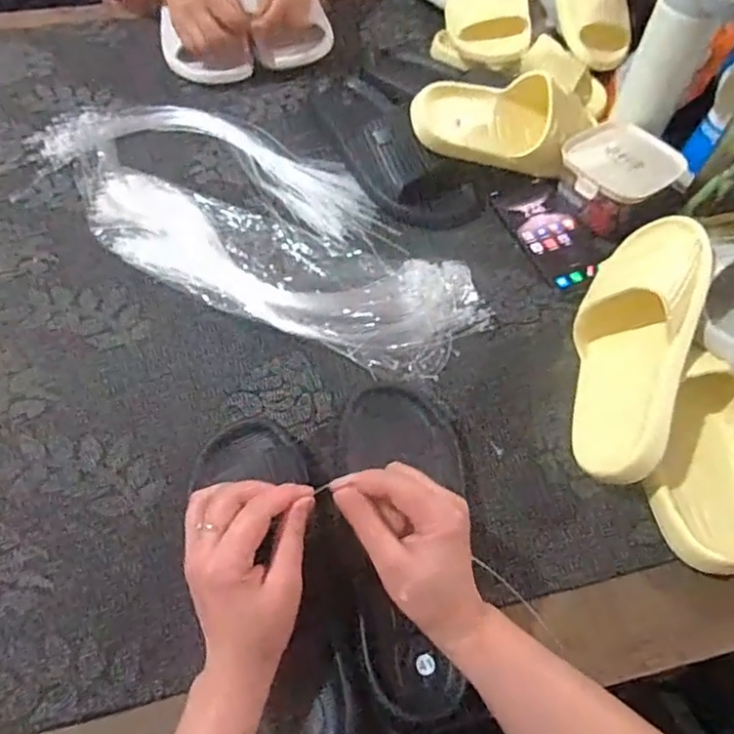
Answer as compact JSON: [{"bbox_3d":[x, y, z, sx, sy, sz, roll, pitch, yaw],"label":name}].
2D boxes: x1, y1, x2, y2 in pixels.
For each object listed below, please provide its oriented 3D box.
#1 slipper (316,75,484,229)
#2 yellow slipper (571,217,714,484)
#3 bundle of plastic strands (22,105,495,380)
[{"bbox_3d":[0.020,-0.263,0.732,0.105,0.054,0.275,-30,62,-18],"label":"slipper"},{"bbox_3d":[0.230,-0.027,0.541,0.094,0.075,0.250,15,79,9],"label":"yellow slipper"},{"bbox_3d":[-0.123,-0.166,0.677,0.524,0.032,0.220,27,61,15],"label":"bundle of plastic strands"}]

